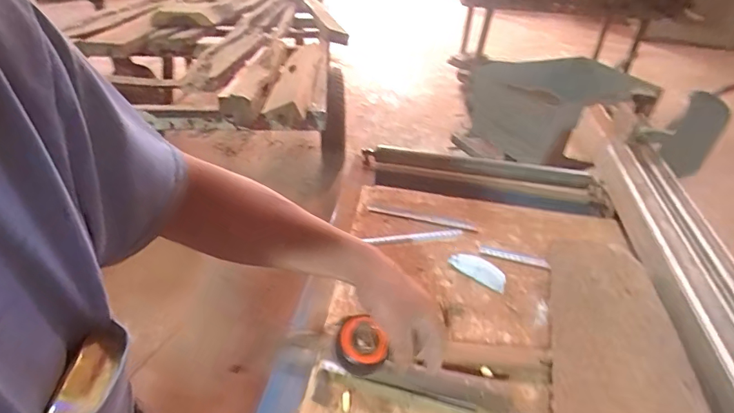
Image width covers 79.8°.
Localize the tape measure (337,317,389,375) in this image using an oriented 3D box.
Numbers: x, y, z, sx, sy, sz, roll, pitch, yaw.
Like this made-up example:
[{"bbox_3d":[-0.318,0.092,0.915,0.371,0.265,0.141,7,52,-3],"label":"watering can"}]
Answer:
[{"bbox_3d":[-0.005,0.152,0.470,0.054,0.027,0.049,39,62,23],"label":"tape measure"}]

